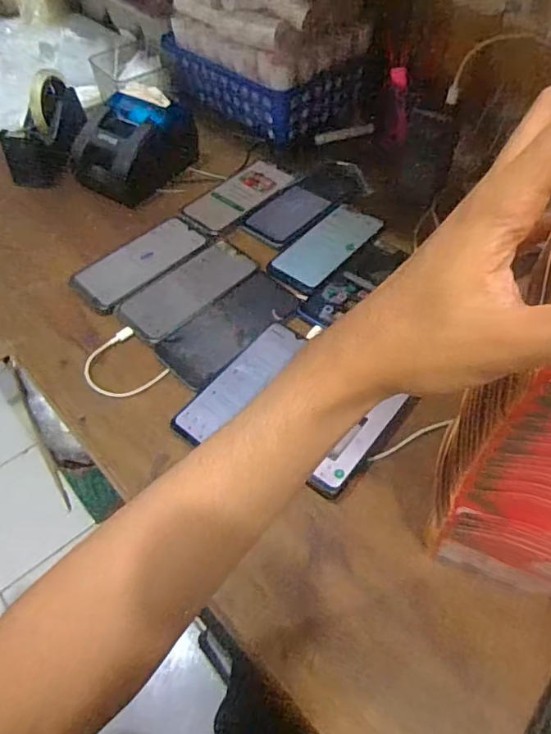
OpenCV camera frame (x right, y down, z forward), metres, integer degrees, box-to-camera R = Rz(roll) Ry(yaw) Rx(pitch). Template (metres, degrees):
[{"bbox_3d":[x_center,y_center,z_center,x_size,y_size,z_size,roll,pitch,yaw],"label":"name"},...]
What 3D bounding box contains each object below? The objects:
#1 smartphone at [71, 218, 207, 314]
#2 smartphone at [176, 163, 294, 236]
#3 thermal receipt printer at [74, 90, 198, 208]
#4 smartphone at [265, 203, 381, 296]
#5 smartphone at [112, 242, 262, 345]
[{"bbox_3d":[-0.173,-0.134,0.669,0.169,0.006,0.089,-39,55,-19],"label":"smartphone"},{"bbox_3d":[-0.054,-0.244,0.742,0.073,0.010,0.175,33,60,22],"label":"smartphone"},{"bbox_3d":[-0.208,-0.320,0.753,0.124,0.082,0.168,37,62,25],"label":"thermal receipt printer"},{"bbox_3d":[0.064,-0.153,0.667,0.070,0.007,0.160,33,60,23],"label":"smartphone"},{"bbox_3d":[-0.107,-0.098,0.634,0.085,0.006,0.168,37,62,25],"label":"smartphone"}]

